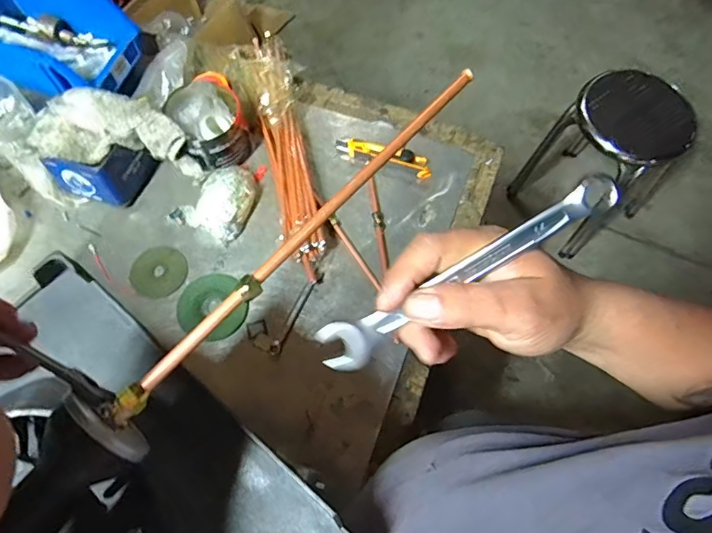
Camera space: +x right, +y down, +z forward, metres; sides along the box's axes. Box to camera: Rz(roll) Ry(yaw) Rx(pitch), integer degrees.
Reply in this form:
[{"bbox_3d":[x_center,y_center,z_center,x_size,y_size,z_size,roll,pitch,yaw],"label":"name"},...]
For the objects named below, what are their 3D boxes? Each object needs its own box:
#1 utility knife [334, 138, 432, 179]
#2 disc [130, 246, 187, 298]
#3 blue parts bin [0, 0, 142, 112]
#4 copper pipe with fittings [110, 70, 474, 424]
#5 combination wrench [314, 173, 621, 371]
[{"bbox_3d":[0.042,-0.180,0.783,0.160,0.023,0.032,16,68,7],"label":"utility knife"},{"bbox_3d":[-0.288,0.007,0.714,0.079,0.005,0.079,0,67,1],"label":"disc"},{"bbox_3d":[-0.510,-0.371,0.799,0.270,0.110,0.170,17,69,8],"label":"blue parts bin"},{"bbox_3d":[-0.025,-0.026,0.296,0.013,0.013,0.296,39,73,15],"label":"copper pipe with fittings"},{"bbox_3d":[0.056,0.004,0.263,0.176,0.014,0.026,-32,69,9],"label":"combination wrench"}]

